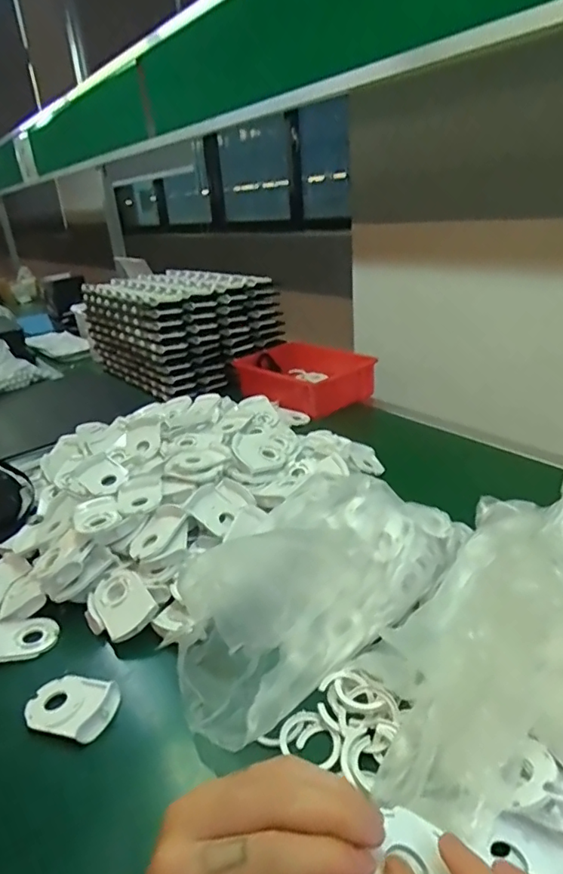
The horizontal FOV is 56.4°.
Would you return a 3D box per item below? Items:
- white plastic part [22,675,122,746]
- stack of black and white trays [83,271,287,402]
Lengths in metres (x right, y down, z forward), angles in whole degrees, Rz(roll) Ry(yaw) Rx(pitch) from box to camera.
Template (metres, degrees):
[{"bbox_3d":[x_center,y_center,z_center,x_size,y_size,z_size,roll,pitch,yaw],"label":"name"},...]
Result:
[{"bbox_3d":[-0.195,0.256,0.496,0.084,0.026,0.060,5,26,21],"label":"white plastic part"},{"bbox_3d":[-0.281,-0.301,1.438,0.356,0.246,0.428,-24,30,-35],"label":"stack of black and white trays"}]

